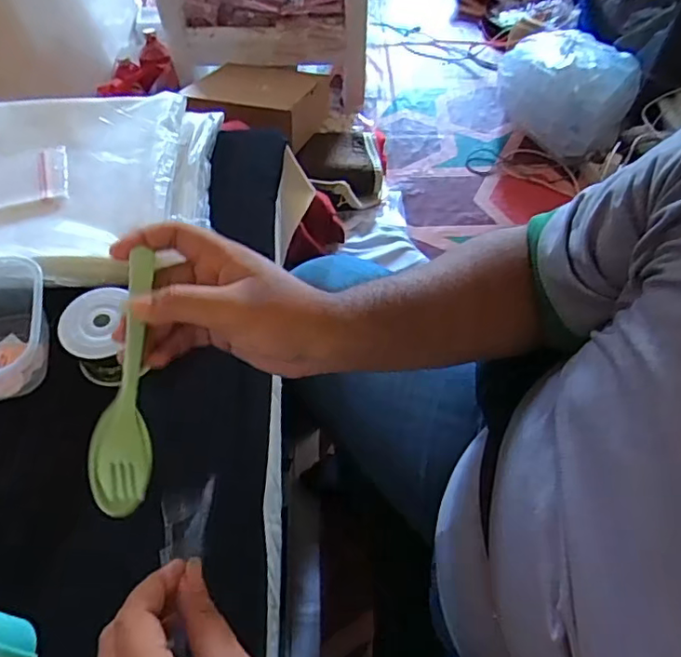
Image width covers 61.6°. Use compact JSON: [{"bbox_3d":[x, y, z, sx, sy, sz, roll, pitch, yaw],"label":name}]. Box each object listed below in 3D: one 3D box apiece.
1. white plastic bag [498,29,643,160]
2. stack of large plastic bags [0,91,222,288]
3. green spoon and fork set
[{"bbox_3d":[0.575,-0.608,1.440,0.255,0.169,0.310,-39,65,-23],"label":"white plastic bag"},{"bbox_3d":[-0.331,-0.144,0.572,0.387,0.034,0.250,-2,57,-1],"label":"stack of large plastic bags"},{"bbox_3d":[-0.122,0.028,0.335,0.032,0.019,0.151,1,74,1],"label":"green spoon and fork set"}]

